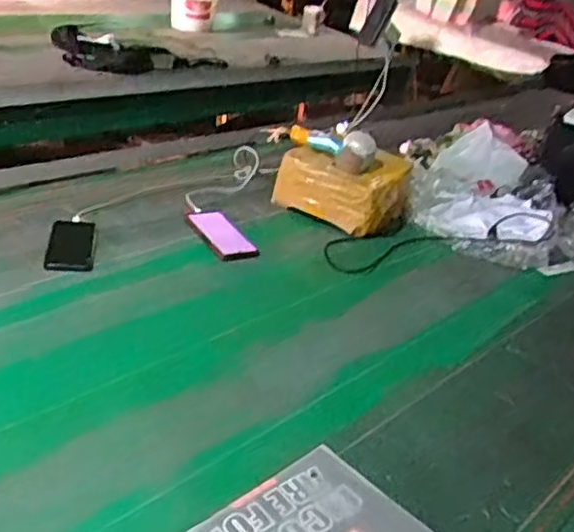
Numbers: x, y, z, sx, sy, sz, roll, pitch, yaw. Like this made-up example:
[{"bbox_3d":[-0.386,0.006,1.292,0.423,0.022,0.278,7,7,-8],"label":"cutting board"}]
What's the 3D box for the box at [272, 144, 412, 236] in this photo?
[{"bbox_3d":[0.115,-0.160,1.465,0.256,0.131,0.156,20,31,21],"label":"box"}]

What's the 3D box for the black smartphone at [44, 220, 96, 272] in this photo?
[{"bbox_3d":[-0.374,-0.038,1.223,0.077,0.017,0.164,4,31,-12],"label":"black smartphone"}]

